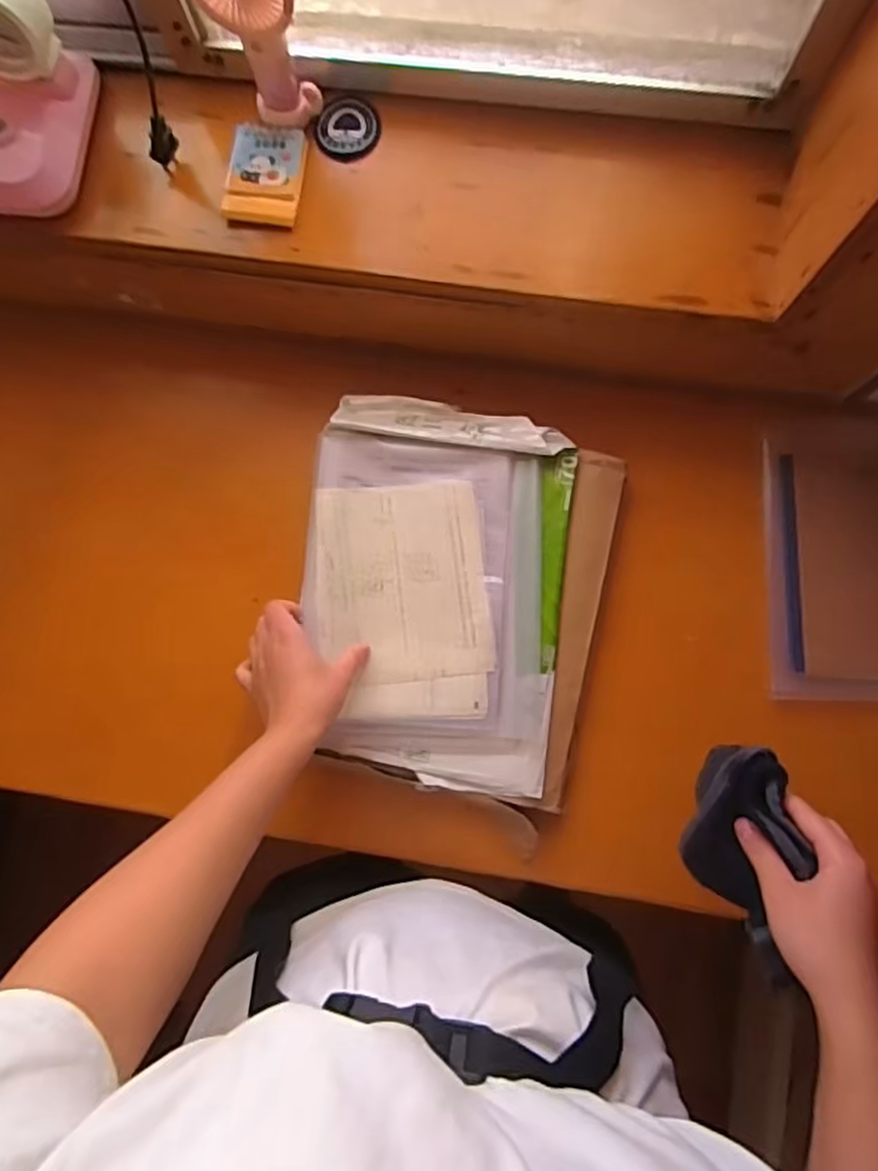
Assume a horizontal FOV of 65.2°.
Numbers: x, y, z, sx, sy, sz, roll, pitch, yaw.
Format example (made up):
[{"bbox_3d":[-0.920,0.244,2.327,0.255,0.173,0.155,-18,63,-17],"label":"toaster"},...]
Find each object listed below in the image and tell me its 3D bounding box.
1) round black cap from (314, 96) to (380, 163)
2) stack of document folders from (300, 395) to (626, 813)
[{"bbox_3d":[-0.081,-0.405,0.609,0.055,0.007,0.061,27,84,6],"label":"round black cap"},{"bbox_3d":[0.008,0.006,0.631,0.274,0.025,0.337,12,83,5],"label":"stack of document folders"}]

